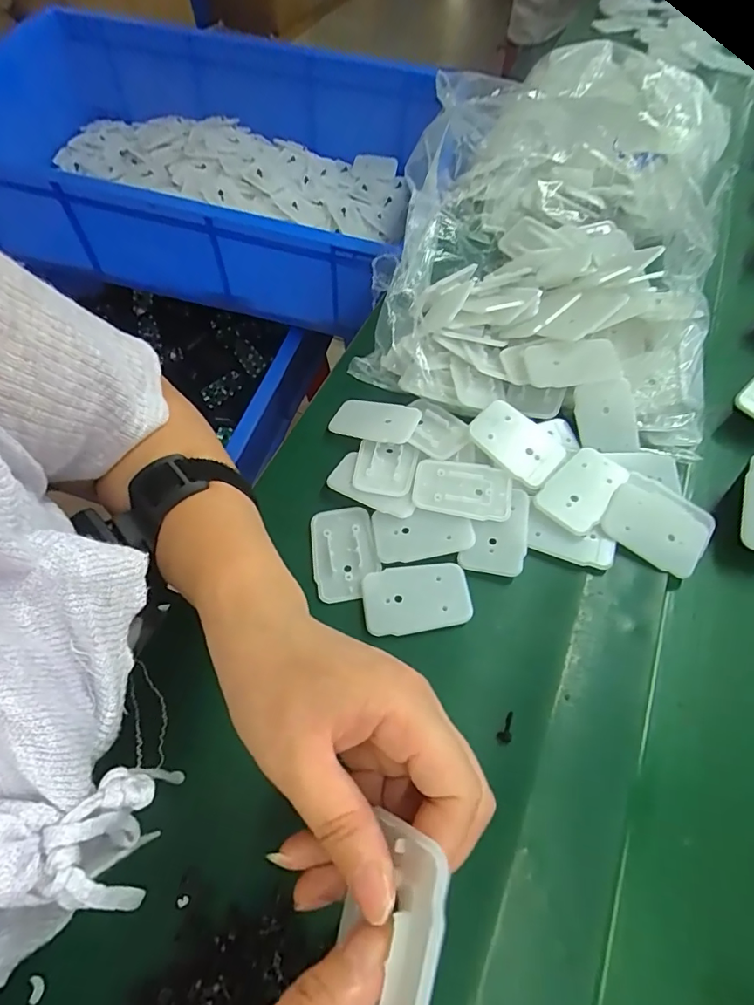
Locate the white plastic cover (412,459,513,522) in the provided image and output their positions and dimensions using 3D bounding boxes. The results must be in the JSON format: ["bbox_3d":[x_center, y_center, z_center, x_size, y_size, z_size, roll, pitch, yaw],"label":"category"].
[{"bbox_3d":[0.061,-0.009,0.357,0.068,0.006,0.041,13,60,7],"label":"white plastic cover"}]

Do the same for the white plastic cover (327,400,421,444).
[{"bbox_3d":[-0.001,-0.065,0.395,0.065,0.006,0.037,14,60,22],"label":"white plastic cover"}]

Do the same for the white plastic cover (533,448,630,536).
[{"bbox_3d":[0.145,-0.008,0.351,0.062,0.012,0.041,-39,67,-21],"label":"white plastic cover"}]

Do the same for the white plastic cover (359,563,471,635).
[{"bbox_3d":[0.026,0.062,0.327,0.068,0.004,0.043,-5,60,-4],"label":"white plastic cover"}]

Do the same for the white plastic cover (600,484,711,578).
[{"bbox_3d":[0.187,0.017,0.338,0.066,0.006,0.044,33,79,9],"label":"white plastic cover"}]

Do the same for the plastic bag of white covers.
[{"bbox_3d":[0.153,-0.232,0.420,0.263,0.121,0.329,14,60,7],"label":"plastic bag of white covers"}]

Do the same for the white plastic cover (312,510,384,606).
[{"bbox_3d":[-0.023,0.035,0.350,0.044,0.008,0.067,-8,60,-5],"label":"white plastic cover"}]

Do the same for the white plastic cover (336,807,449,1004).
[{"bbox_3d":[0.002,0.140,0.156,0.036,0.008,0.067,-2,66,50],"label":"white plastic cover"}]

